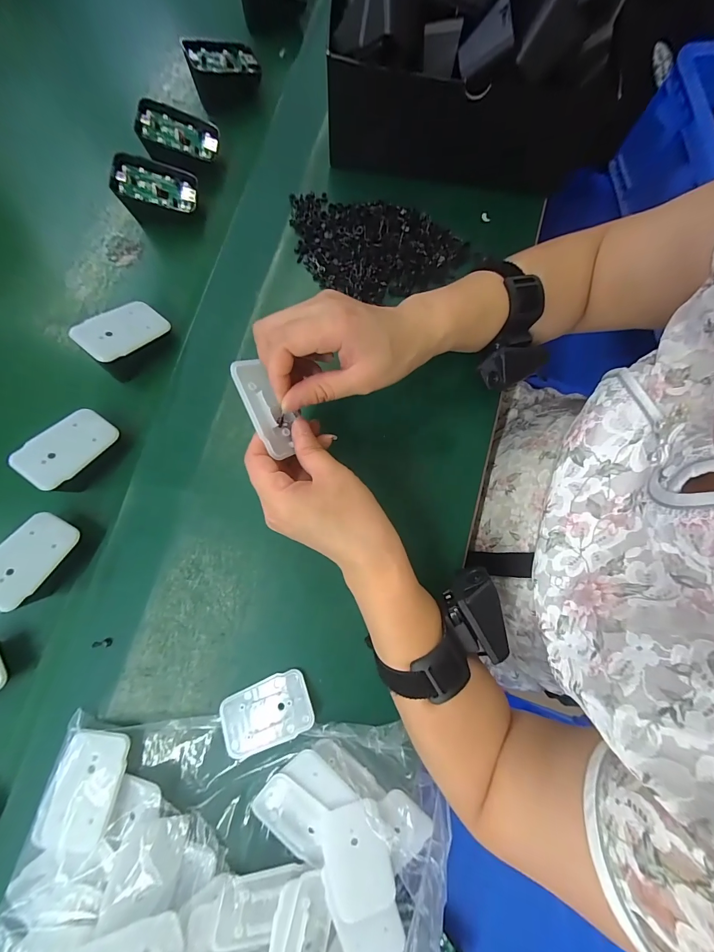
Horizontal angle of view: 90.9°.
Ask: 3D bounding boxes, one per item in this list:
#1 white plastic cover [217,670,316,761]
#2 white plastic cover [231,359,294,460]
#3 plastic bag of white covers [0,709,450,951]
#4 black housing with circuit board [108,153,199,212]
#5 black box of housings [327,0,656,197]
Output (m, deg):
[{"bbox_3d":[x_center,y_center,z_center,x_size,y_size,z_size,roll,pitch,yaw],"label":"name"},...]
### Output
[{"bbox_3d":[-0.071,0.188,0.278,0.070,0.009,0.045,-23,81,-6],"label":"white plastic cover"},{"bbox_3d":[-0.061,-0.047,0.239,0.028,0.007,0.067,-30,99,-48],"label":"white plastic cover"},{"bbox_3d":[-0.085,0.330,0.211,0.284,0.088,0.293,3,80,-1],"label":"plastic bag of white covers"},{"bbox_3d":[-0.190,-0.272,0.334,0.070,0.022,0.040,2,91,-23],"label":"black housing with circuit board"},{"bbox_3d":[0.106,-0.398,0.309,0.252,0.166,0.169,4,80,-1],"label":"black box of housings"}]

